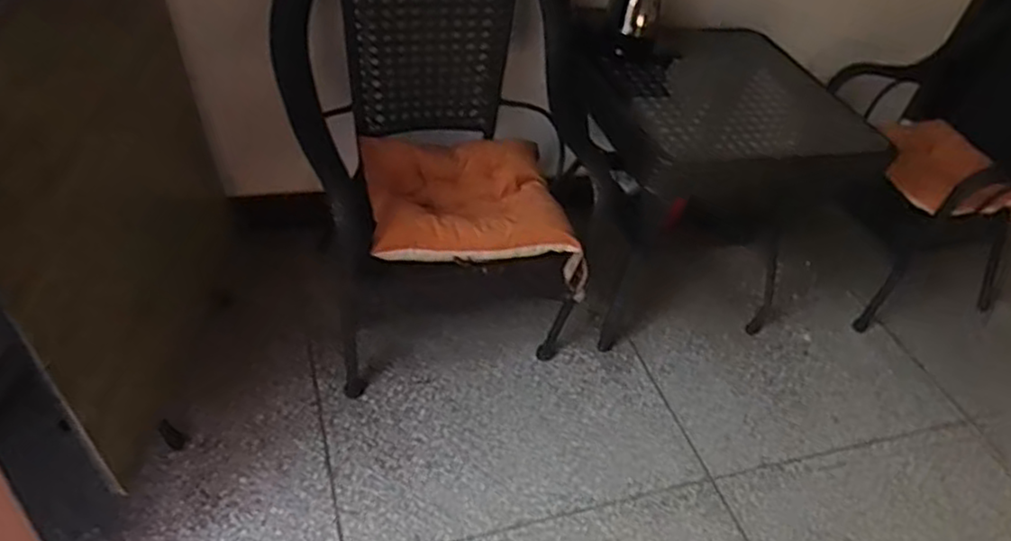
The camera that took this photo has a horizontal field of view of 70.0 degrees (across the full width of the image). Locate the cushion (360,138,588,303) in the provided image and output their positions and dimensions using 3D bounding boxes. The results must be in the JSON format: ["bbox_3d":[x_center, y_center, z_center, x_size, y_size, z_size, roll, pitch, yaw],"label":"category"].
[{"bbox_3d":[-0.097,-0.164,1.627,0.498,0.099,0.446,0,45,-18],"label":"cushion"}]

